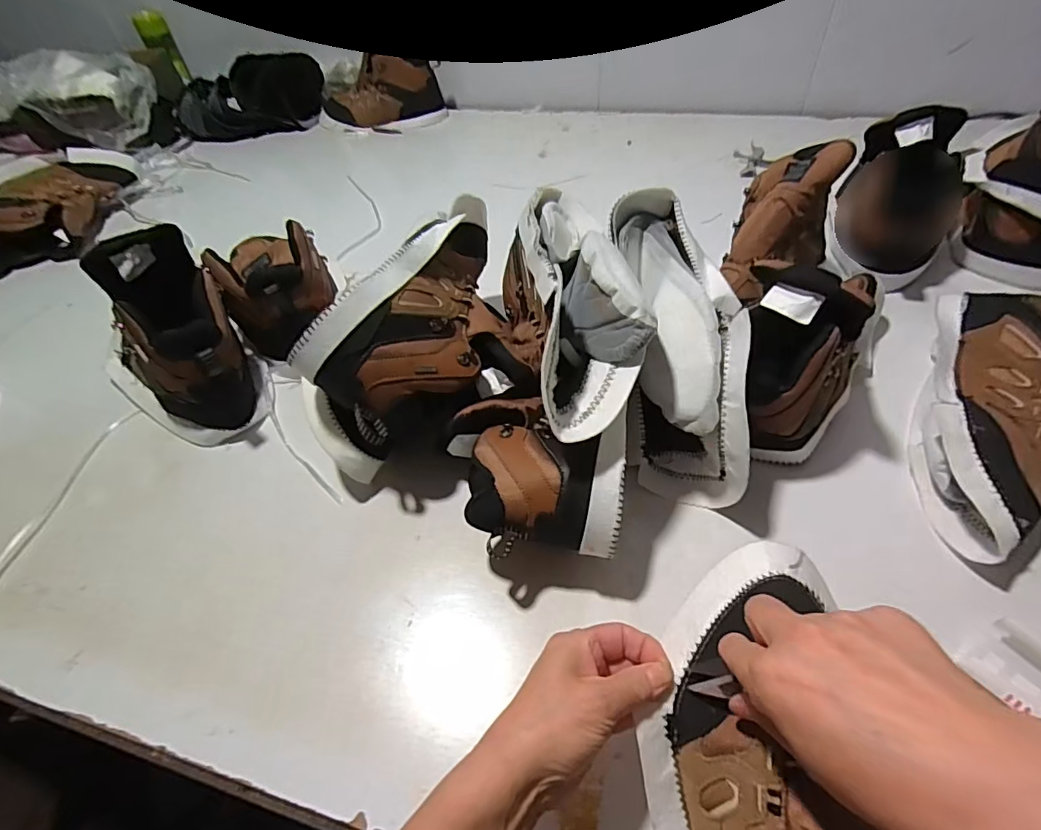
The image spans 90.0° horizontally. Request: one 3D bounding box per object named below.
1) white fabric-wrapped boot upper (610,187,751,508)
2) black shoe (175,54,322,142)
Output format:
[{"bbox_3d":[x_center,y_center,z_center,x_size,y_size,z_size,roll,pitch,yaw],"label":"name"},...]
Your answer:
[{"bbox_3d":[0.134,-0.067,0.460,0.084,0.119,0.287,-6,75,1],"label":"white fabric-wrapped boot upper"},{"bbox_3d":[-0.591,-0.698,1.147,0.321,0.125,0.097,-11,49,-3],"label":"black shoe"}]

